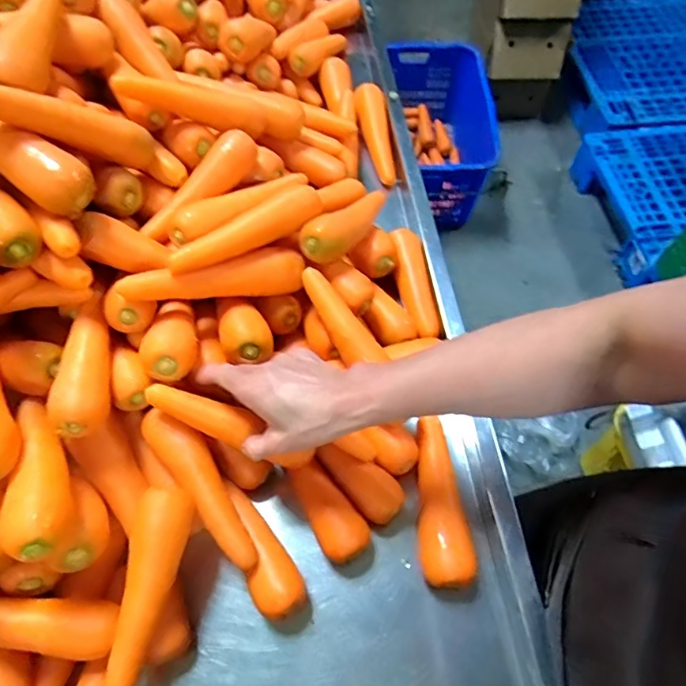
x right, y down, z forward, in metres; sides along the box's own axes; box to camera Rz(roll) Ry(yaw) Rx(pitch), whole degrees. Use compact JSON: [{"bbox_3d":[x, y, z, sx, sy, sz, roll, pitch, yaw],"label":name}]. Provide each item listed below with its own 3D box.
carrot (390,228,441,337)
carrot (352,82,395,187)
[{"bbox_3d":[0.086,-0.077,0.610,0.039,0.028,0.148,-6,61,-4],"label":"carrot"},{"bbox_3d":[0.052,-0.306,0.750,0.048,0.033,0.164,-14,83,-8],"label":"carrot"}]

